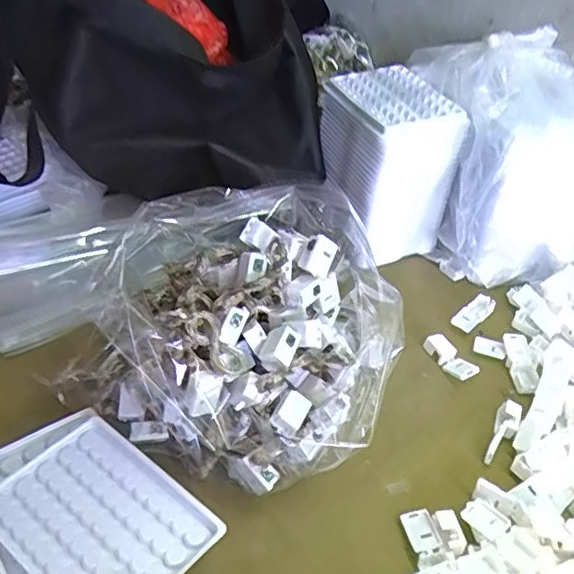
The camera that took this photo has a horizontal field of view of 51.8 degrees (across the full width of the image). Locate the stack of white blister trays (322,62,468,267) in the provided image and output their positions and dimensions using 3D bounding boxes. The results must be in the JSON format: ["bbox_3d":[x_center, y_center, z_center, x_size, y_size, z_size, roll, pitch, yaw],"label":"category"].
[{"bbox_3d":[0.099,-0.125,0.610,0.098,0.152,0.115,-10,41,-16],"label":"stack of white blister trays"}]

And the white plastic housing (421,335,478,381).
[{"bbox_3d":[0.143,0.061,0.512,0.023,0.013,0.052,-17,44,-23],"label":"white plastic housing"}]

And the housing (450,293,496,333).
[{"bbox_3d":[0.178,0.023,0.559,0.020,0.006,0.056,34,48,31],"label":"housing"}]

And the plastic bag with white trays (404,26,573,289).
[{"bbox_3d":[0.225,-0.135,0.605,0.160,0.191,0.198,-4,40,-10],"label":"plastic bag with white trays"}]

